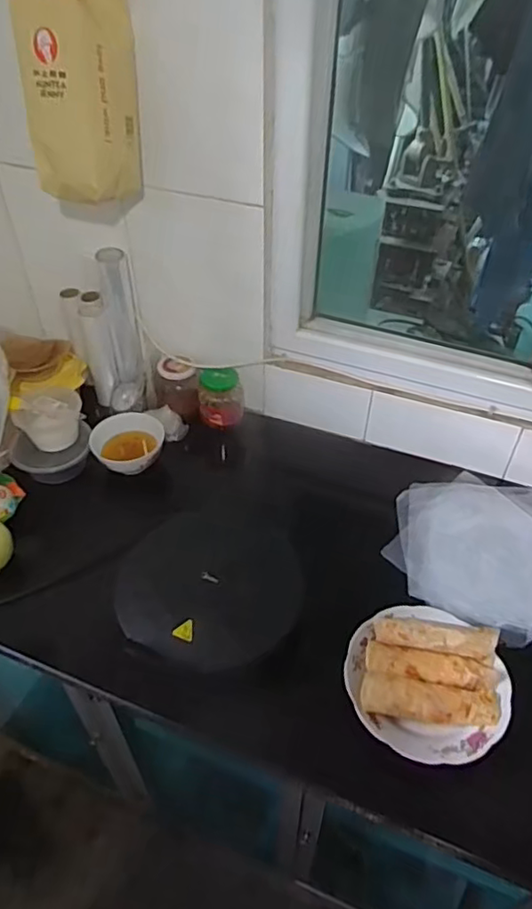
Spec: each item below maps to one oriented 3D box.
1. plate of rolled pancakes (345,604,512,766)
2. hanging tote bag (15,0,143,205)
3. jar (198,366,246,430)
[{"bbox_3d":[0.206,0.280,0.758,0.194,0.047,0.203,0,45,0],"label":"plate of rolled pancakes"},{"bbox_3d":[-0.253,-0.563,0.799,0.131,0.410,0.114,14,31,14],"label":"hanging tote bag"},{"bbox_3d":[-0.084,-0.117,1.121,0.083,0.114,0.082,0,45,0],"label":"jar"}]

